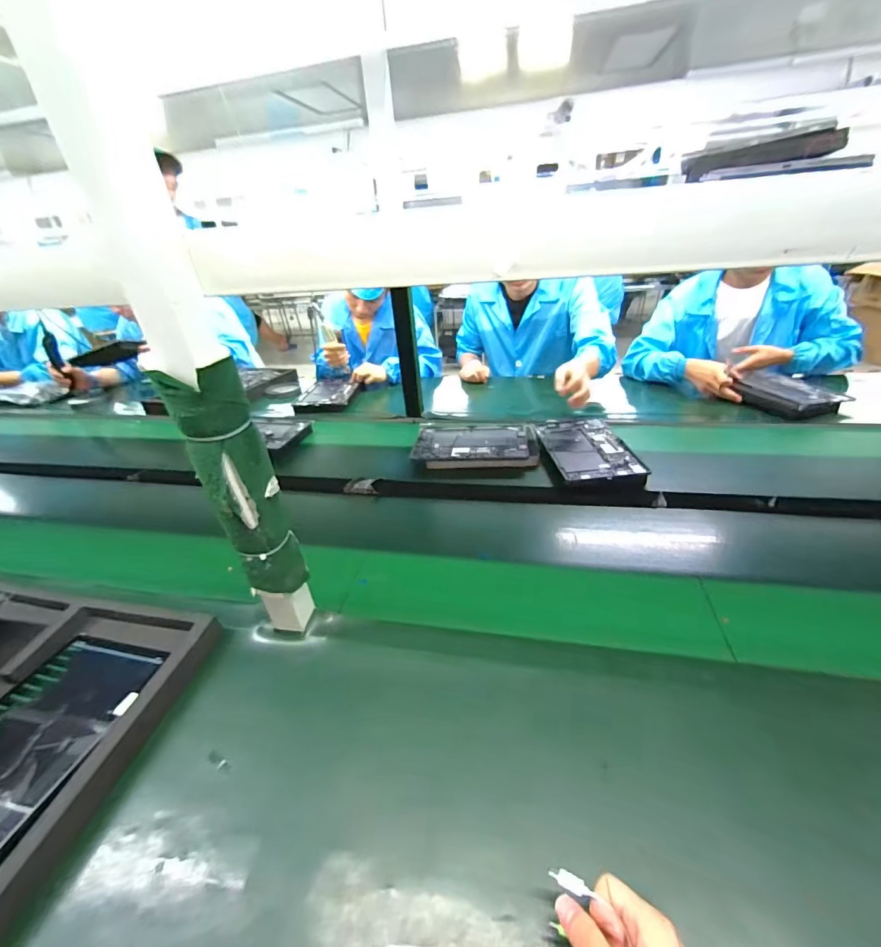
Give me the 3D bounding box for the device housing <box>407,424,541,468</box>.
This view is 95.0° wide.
[{"bbox_3d":[0.081,-0.070,0.939,0.281,0.025,0.182,2,33,11],"label":"device housing"}]

